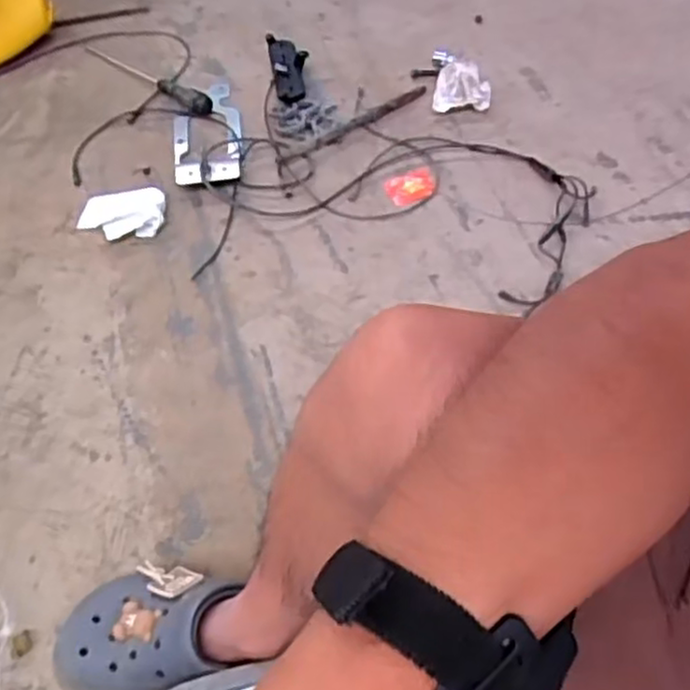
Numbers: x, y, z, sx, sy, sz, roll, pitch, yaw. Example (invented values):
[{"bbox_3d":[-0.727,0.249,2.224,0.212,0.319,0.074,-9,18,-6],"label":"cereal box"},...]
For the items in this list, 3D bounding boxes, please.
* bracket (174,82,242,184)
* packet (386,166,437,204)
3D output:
[{"bbox_3d":[-0.212,-0.328,1.095,0.103,0.032,0.243,-6,54,-4],"label":"bracket"},{"bbox_3d":[0.098,-0.232,1.056,0.077,0.009,0.056,-21,57,-14],"label":"packet"}]

